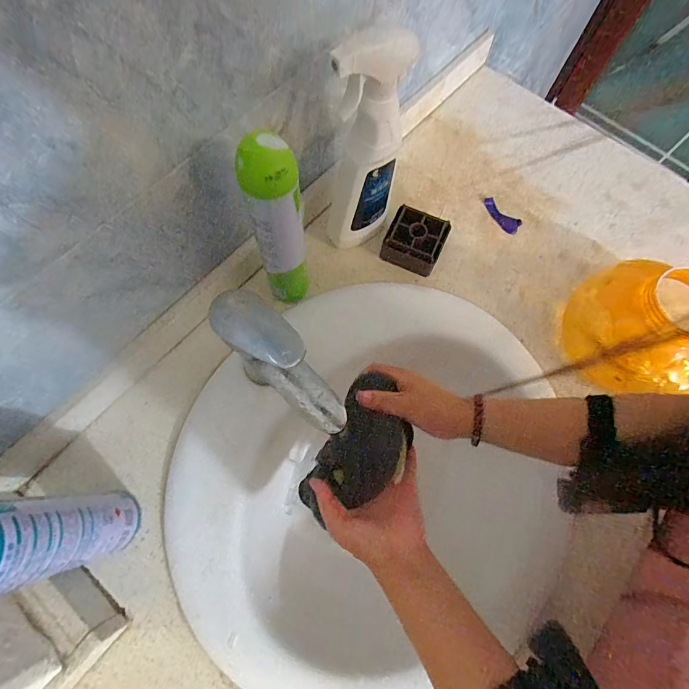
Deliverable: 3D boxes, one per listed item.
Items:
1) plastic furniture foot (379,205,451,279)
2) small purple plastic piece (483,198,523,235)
[{"bbox_3d":[0.098,-0.145,0.546,0.077,0.043,0.074,21,70,6],"label":"plastic furniture foot"},{"bbox_3d":[0.237,-0.196,0.591,0.066,0.007,0.030,41,73,12],"label":"small purple plastic piece"}]

